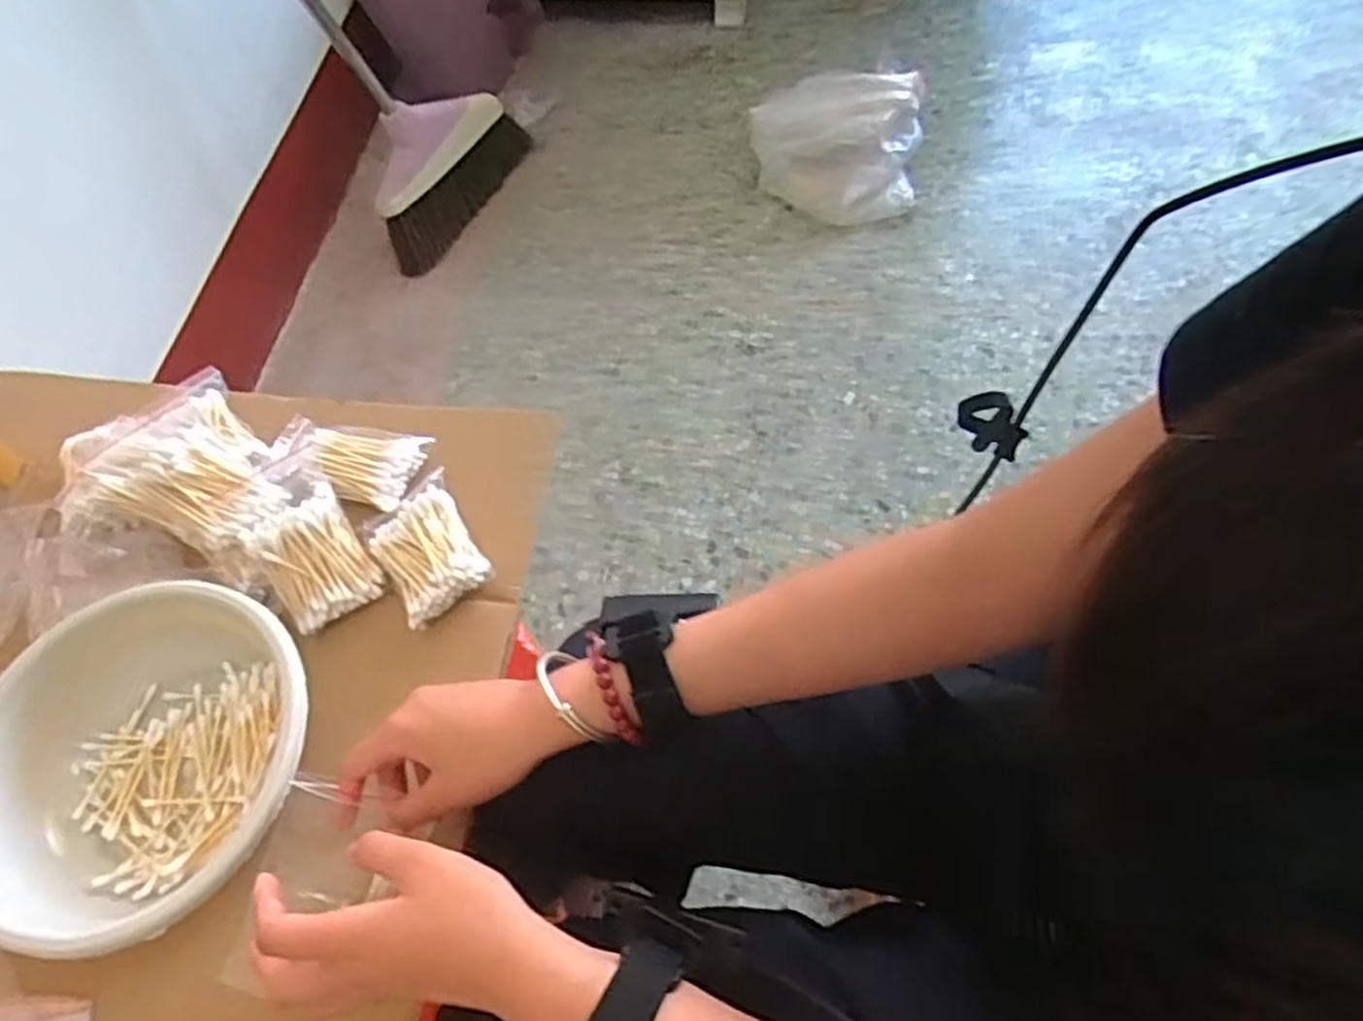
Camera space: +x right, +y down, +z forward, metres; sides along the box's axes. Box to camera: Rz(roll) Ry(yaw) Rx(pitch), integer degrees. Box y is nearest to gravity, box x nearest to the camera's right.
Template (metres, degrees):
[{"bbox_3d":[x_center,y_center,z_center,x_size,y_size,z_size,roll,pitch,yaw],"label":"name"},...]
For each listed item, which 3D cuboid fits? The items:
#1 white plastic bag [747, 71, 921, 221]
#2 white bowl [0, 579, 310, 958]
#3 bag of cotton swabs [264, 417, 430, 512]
[{"bbox_3d":[0.256,-0.618,1.298,0.283,0.140,0.223,9,63,8],"label":"white plastic bag"},{"bbox_3d":[-0.295,0.143,0.440,0.178,0.088,0.166,-1,62,3],"label":"white bowl"},{"bbox_3d":[-0.246,-0.043,0.557,0.115,0.023,0.059,16,64,12],"label":"bag of cotton swabs"}]

